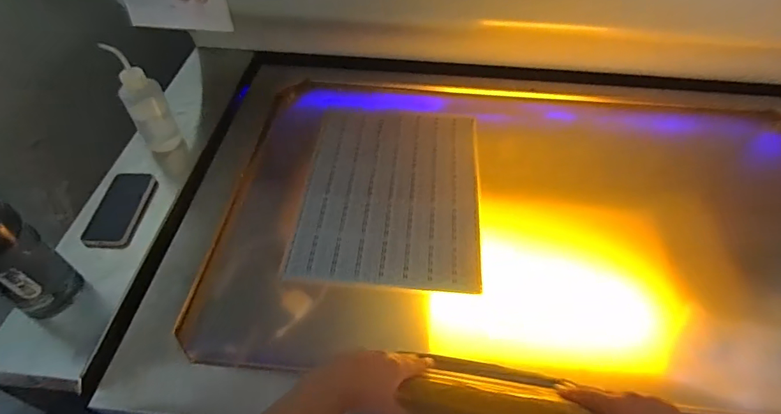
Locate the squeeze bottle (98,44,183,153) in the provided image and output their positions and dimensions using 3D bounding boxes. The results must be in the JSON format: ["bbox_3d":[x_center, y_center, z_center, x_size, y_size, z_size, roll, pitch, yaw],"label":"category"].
[{"bbox_3d":[-0.467,-0.196,0.849,0.069,0.201,0.076,-22,54,-18],"label":"squeeze bottle"}]

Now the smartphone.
[{"bbox_3d":[-0.488,0.004,0.798,0.075,0.013,0.173,13,48,-14],"label":"smartphone"}]

